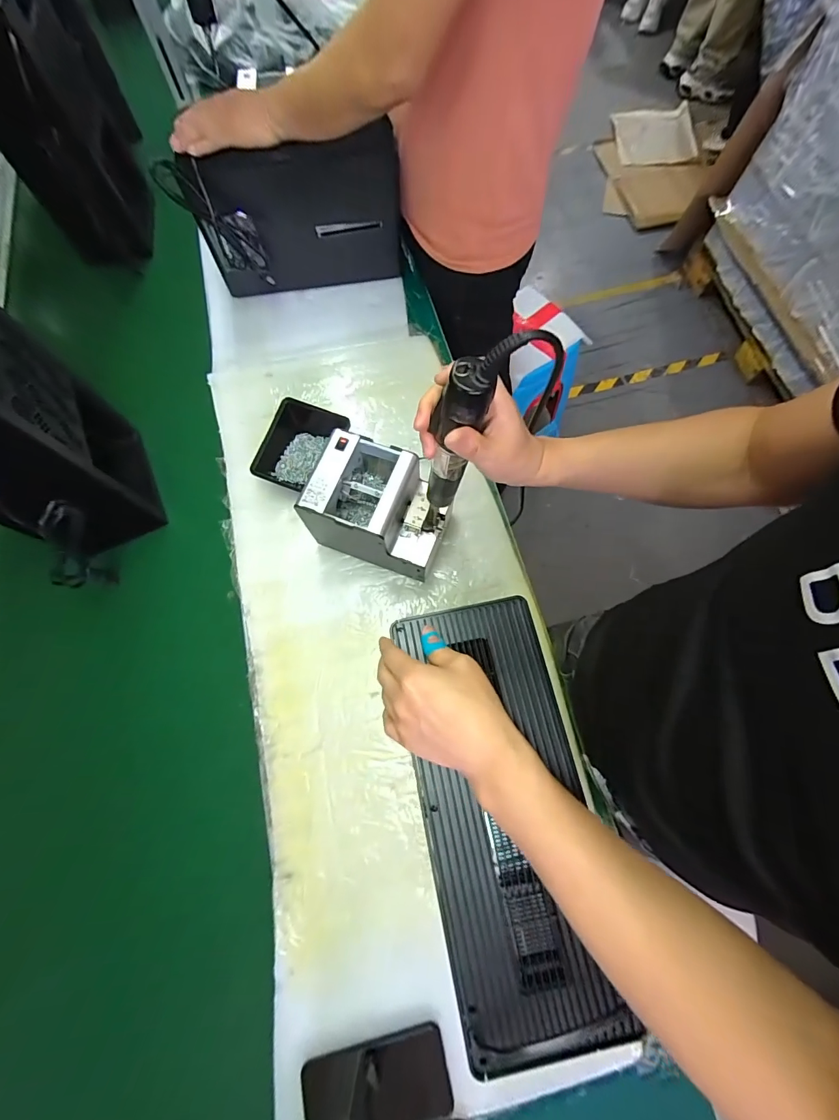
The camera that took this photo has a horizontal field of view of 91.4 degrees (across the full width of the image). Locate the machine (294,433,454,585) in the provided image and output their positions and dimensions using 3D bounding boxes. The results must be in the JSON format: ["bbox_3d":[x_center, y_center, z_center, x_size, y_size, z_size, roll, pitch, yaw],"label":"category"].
[{"bbox_3d":[-0.054,-0.072,0.588,0.168,0.147,0.123,20,73,7],"label":"machine"}]

